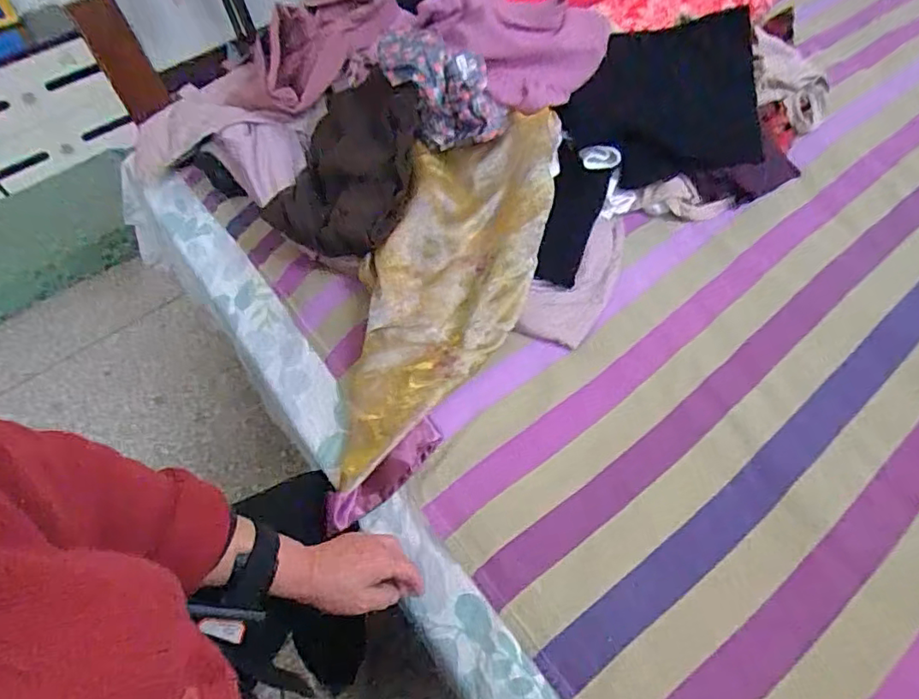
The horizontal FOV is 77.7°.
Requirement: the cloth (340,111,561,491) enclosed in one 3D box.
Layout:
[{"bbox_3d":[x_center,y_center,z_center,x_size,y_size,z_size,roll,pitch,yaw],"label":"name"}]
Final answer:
[{"bbox_3d":[-0.023,-0.086,0.720,0.206,0.044,0.532,18,72,19],"label":"cloth"}]

